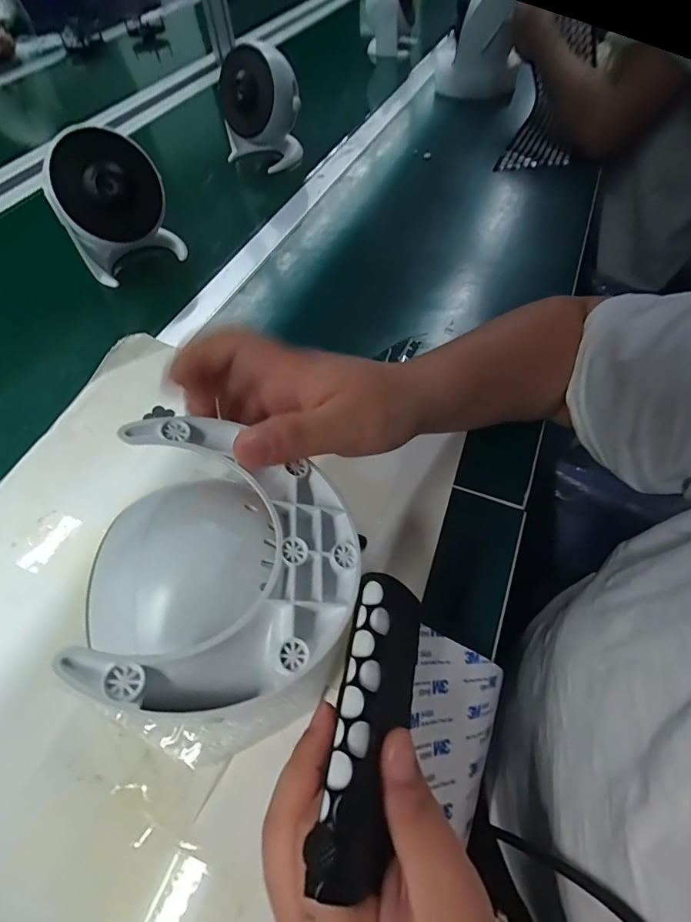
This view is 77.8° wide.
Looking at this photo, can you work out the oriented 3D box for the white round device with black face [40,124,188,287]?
[{"bbox_3d":[-0.259,-0.285,0.484,0.113,0.131,0.062,-37,63,-18],"label":"white round device with black face"}]

